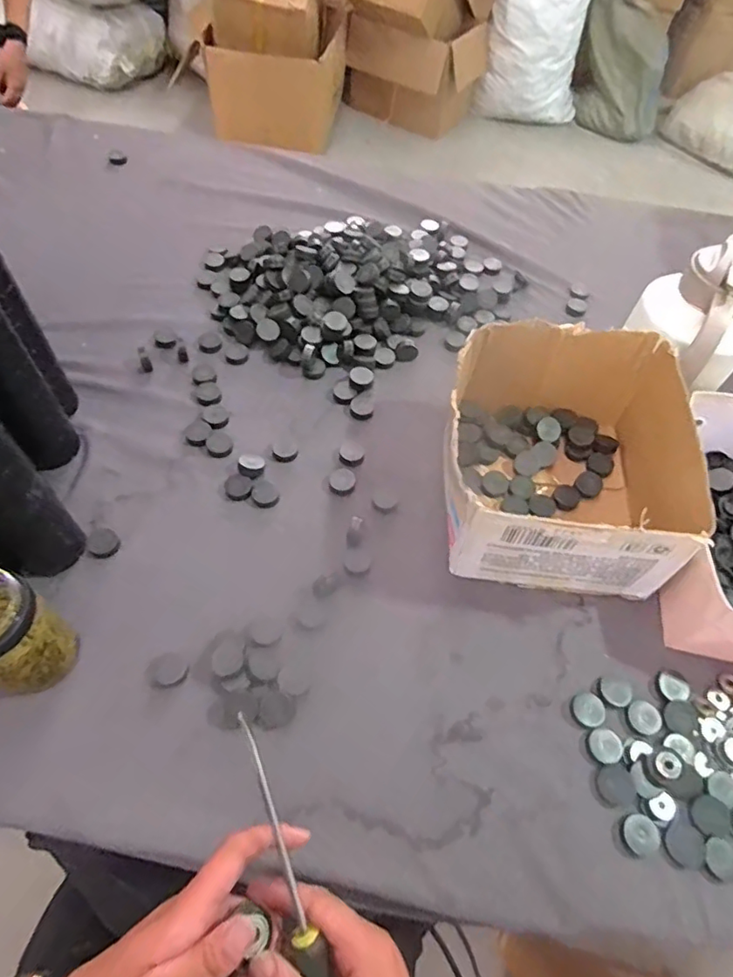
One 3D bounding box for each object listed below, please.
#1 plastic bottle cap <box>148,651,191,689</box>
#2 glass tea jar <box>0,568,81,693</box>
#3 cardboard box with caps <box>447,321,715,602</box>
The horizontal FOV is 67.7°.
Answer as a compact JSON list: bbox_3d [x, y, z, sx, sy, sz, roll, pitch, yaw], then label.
[{"bbox_3d":[-0.198,0.184,0.549,0.037,0.016,0.035,2,57,-4],"label":"plastic bottle cap"},{"bbox_3d":[-0.326,0.136,0.502,0.073,0.139,0.073,2,57,-4],"label":"glass tea jar"},{"bbox_3d":[0.221,-0.035,0.639,0.255,0.156,0.275,10,57,1],"label":"cardboard box with caps"}]

